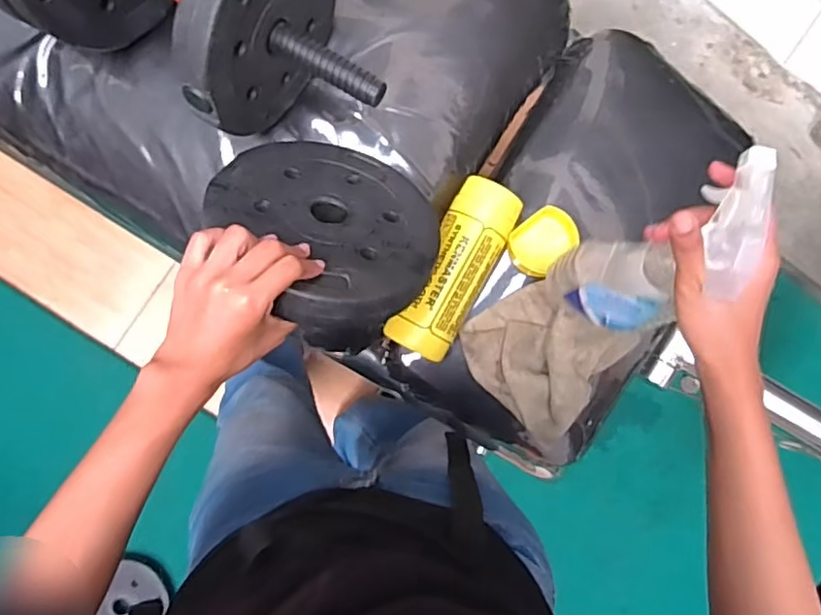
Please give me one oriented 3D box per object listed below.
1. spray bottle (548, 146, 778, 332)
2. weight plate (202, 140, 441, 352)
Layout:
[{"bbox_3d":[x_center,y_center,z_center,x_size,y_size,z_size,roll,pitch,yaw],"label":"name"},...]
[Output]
[{"bbox_3d":[0.182,-0.030,0.450,0.077,0.218,0.073,24,72,-9],"label":"spray bottle"},{"bbox_3d":[-0.071,-0.070,0.508,0.186,0.028,0.190,10,50,-12],"label":"weight plate"}]

